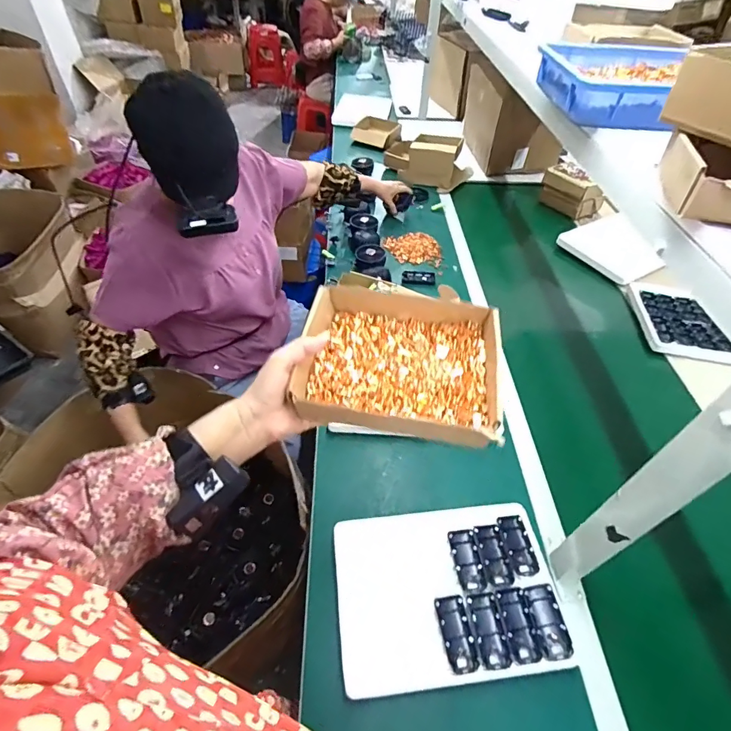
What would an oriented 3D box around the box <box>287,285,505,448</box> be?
[{"bbox_3d":[0.043,-0.011,0.474,0.213,0.048,0.182,10,49,6],"label":"box"}]

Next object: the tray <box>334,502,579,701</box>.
[{"bbox_3d":[0.117,0.335,0.630,0.312,0.041,0.224,-4,49,-5],"label":"tray"}]

